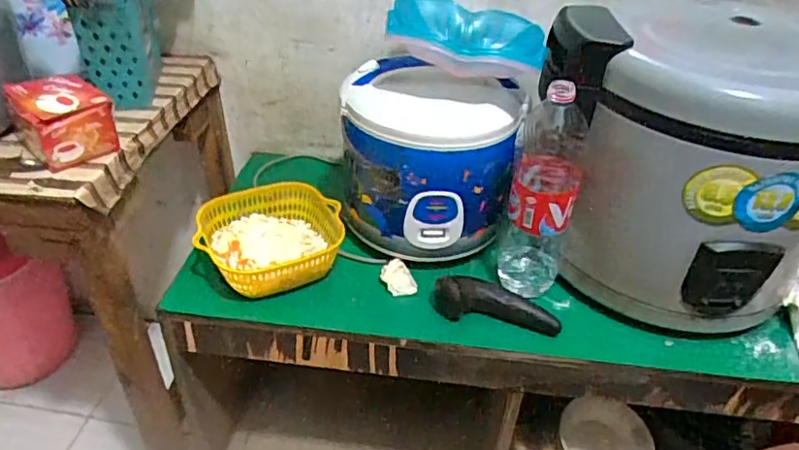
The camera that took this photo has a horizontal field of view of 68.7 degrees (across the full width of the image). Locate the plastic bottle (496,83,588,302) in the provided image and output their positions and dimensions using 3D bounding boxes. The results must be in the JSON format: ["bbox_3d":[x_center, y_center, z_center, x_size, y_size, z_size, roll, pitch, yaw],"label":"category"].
[{"bbox_3d":[0.188,-0.031,0.778,0.087,0.318,0.080,11,37,10],"label":"plastic bottle"}]

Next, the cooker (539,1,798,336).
[{"bbox_3d":[0.398,-0.084,0.807,0.413,0.344,0.302,17,38,17],"label":"cooker"}]

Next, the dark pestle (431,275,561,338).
[{"bbox_3d":[0.135,0.108,0.814,0.177,0.047,0.045,8,36,7],"label":"dark pestle"}]

